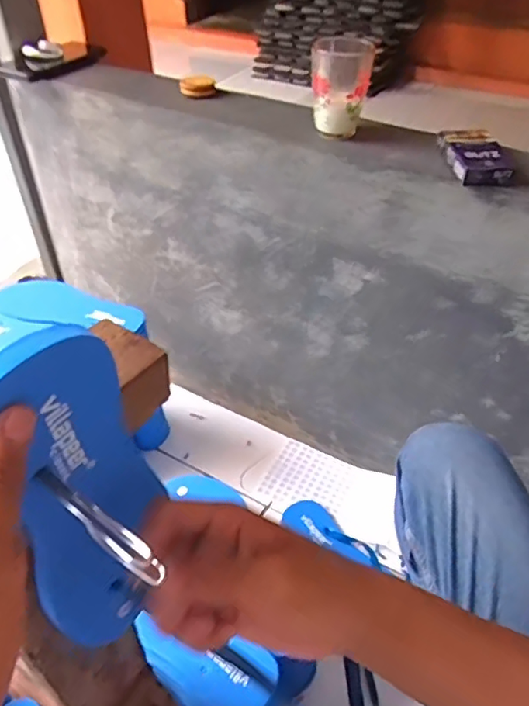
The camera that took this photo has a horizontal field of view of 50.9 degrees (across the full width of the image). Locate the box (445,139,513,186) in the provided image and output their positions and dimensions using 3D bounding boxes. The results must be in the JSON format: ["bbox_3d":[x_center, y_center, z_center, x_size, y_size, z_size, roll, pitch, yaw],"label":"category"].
[{"bbox_3d":[0.221,-0.201,0.581,0.054,0.021,0.076,2,44,4],"label":"box"}]

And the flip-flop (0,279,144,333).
[{"bbox_3d":[-0.295,-0.068,0.834,0.227,0.025,0.078,10,45,12],"label":"flip-flop"}]

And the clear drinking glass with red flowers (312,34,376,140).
[{"bbox_3d":[0.089,-0.308,0.648,0.065,0.093,0.073,5,44,7],"label":"clear drinking glass with red flowers"}]

